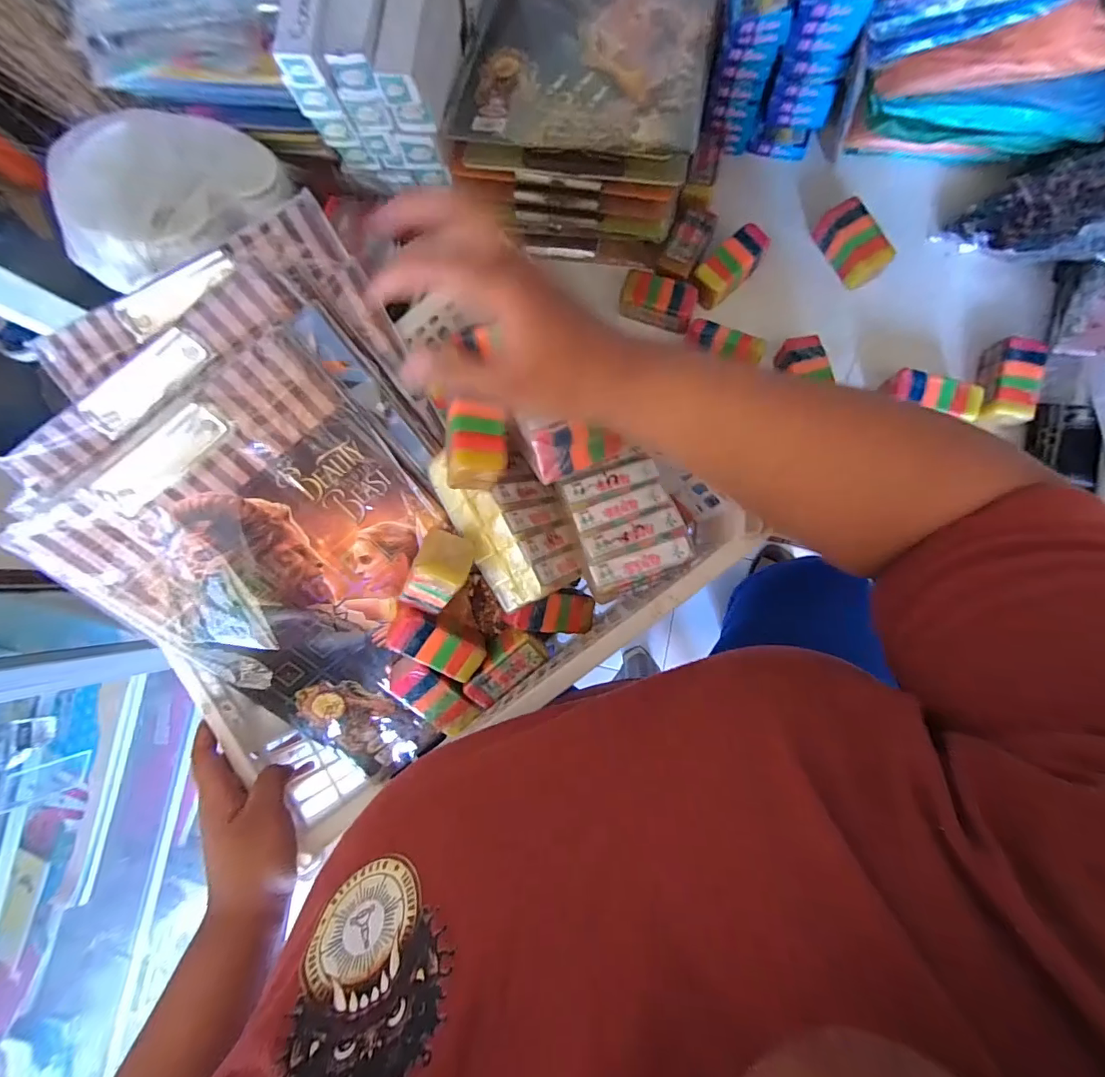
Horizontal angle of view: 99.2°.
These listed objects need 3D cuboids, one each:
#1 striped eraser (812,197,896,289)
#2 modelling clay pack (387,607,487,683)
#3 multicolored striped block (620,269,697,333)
[{"bbox_3d":[0.321,-0.316,0.502,0.041,0.031,0.084,-31,83,3],"label":"striped eraser"},{"bbox_3d":[-0.098,0.091,0.401,0.084,0.013,0.036,37,90,-25],"label":"modelling clay pack"},{"bbox_3d":[0.115,-0.256,0.515,0.080,0.032,0.047,17,87,7],"label":"multicolored striped block"}]

